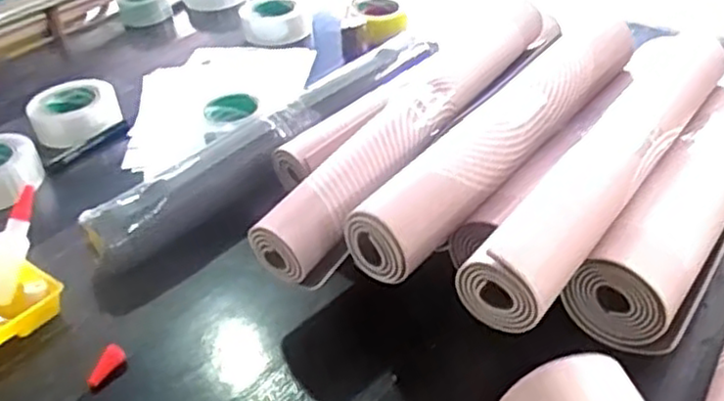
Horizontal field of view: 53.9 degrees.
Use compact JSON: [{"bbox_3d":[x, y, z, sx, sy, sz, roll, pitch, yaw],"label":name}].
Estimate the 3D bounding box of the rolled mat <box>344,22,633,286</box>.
[{"bbox_3d":[0.167,-0.084,0.795,0.085,0.070,0.501,27,47,34],"label":"rolled mat"}]

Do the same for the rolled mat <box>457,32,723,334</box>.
[{"bbox_3d":[0.264,-0.054,0.732,0.083,0.059,0.514,22,45,30],"label":"rolled mat"}]

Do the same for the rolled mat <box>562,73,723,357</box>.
[{"bbox_3d":[0.383,-0.024,0.780,0.086,0.086,0.489,24,46,31],"label":"rolled mat"}]

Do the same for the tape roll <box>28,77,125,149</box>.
[{"bbox_3d":[-0.432,-0.129,1.075,0.123,0.054,0.125,-3,38,2],"label":"tape roll"}]

